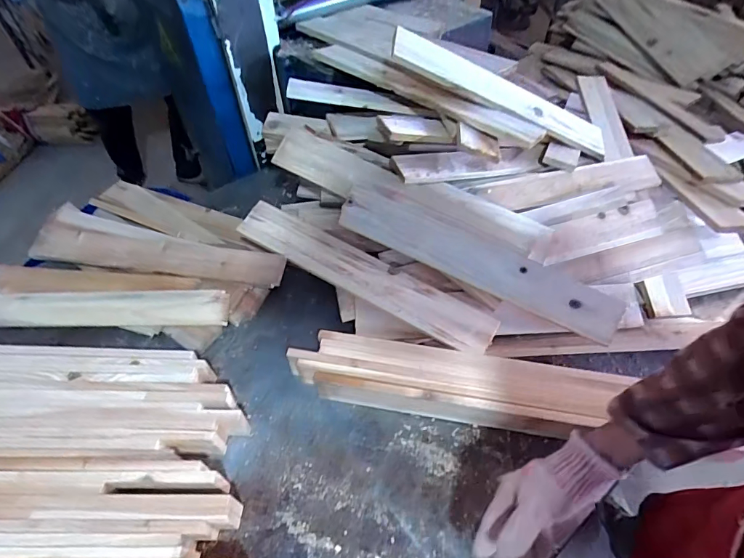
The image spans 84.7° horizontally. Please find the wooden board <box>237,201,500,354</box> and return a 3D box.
[{"bbox_3d":[-0.019,-0.011,0.726,0.488,0.015,0.076,28,70,13],"label":"wooden board"}]

